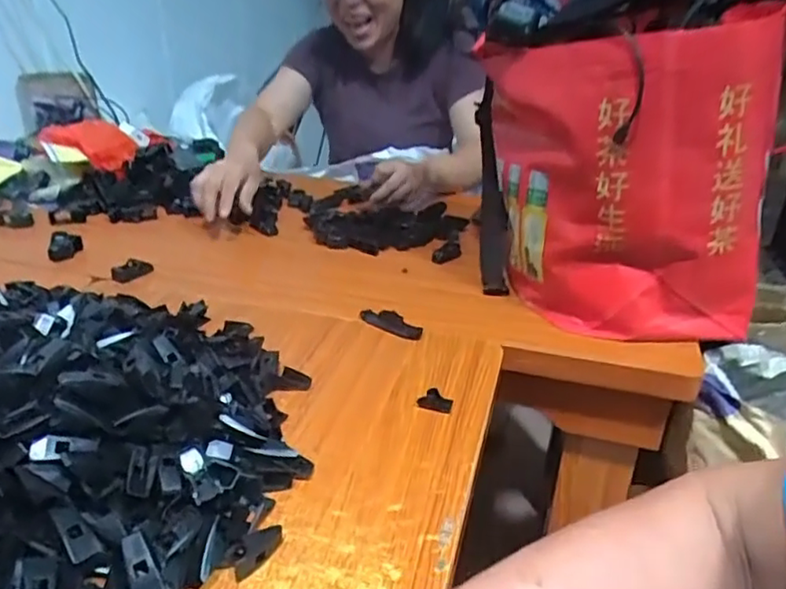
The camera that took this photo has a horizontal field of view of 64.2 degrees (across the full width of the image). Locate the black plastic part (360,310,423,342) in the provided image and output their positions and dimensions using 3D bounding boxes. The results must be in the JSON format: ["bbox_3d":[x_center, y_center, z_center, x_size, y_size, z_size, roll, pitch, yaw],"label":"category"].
[{"bbox_3d":[-0.002,0.029,0.680,0.078,0.018,0.020,22,33,31],"label":"black plastic part"}]

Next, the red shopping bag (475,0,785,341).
[{"bbox_3d":[0.247,-0.120,0.672,0.276,0.307,0.148,4,28,2],"label":"red shopping bag"}]

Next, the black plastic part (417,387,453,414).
[{"bbox_3d":[0.039,0.093,0.564,0.030,0.013,0.018,7,28,8],"label":"black plastic part"}]

